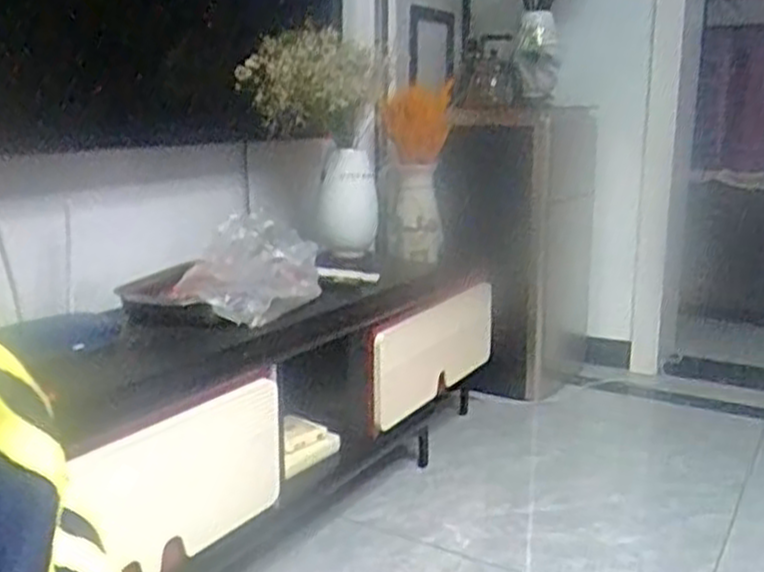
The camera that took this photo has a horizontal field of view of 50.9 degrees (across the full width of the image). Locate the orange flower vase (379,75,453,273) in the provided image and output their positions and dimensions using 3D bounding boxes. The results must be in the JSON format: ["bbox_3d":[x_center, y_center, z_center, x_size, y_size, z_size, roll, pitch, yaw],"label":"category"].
[{"bbox_3d":[0.077,-0.245,1.855,0.154,0.386,0.142,1,14,3],"label":"orange flower vase"}]

